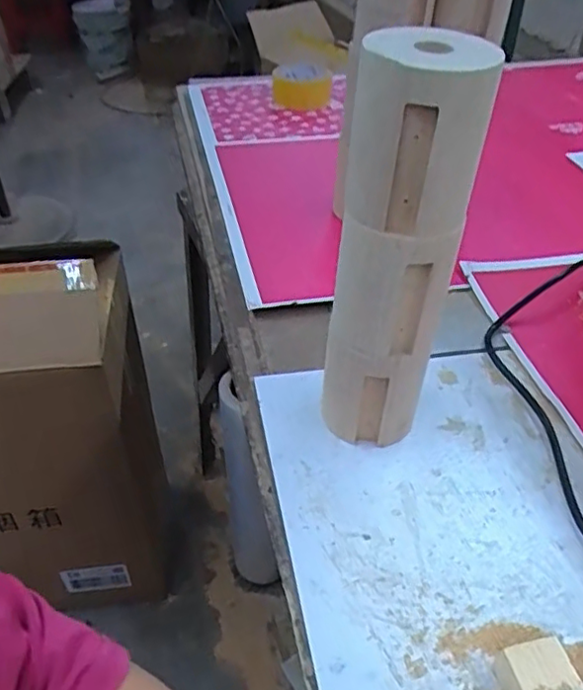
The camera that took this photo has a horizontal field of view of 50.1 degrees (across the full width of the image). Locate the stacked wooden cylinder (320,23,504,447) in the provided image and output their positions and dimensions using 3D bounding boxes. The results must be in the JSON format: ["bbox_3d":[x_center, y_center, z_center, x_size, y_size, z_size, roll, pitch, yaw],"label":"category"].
[{"bbox_3d":[0.074,-0.053,0.447,0.082,0.298,0.080,13,42,13],"label":"stacked wooden cylinder"}]

